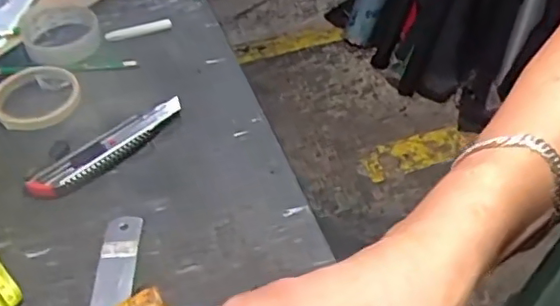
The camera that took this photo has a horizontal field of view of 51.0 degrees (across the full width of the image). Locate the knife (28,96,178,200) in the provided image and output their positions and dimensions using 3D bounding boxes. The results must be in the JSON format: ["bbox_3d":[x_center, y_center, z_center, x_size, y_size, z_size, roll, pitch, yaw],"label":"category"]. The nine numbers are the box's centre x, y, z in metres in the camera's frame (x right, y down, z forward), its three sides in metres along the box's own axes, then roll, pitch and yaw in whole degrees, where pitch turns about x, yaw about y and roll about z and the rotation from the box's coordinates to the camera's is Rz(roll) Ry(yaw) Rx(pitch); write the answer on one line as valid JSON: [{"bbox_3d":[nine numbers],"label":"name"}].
[{"bbox_3d":[-0.161,-0.006,0.564,0.165,0.014,0.039,-36,55,-27],"label":"knife"}]

